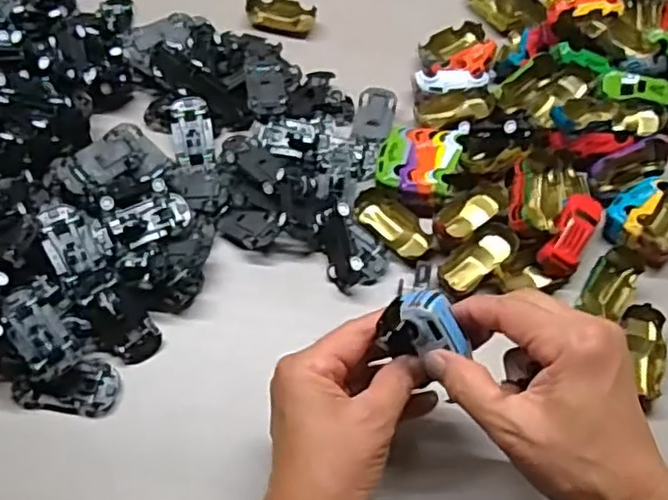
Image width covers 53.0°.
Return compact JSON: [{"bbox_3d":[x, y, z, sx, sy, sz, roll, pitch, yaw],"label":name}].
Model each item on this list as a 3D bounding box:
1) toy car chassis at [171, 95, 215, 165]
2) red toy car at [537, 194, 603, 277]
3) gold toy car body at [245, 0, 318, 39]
[{"bbox_3d":[-0.114,-0.097,0.538,0.032,0.015,0.059,-10,59,-8],"label":"toy car chassis"},{"bbox_3d":[0.171,-0.012,0.484,0.026,0.025,0.062,28,62,14],"label":"red toy car"},{"bbox_3d":[-0.049,-0.215,0.617,0.063,0.017,0.033,13,59,6],"label":"gold toy car body"}]

